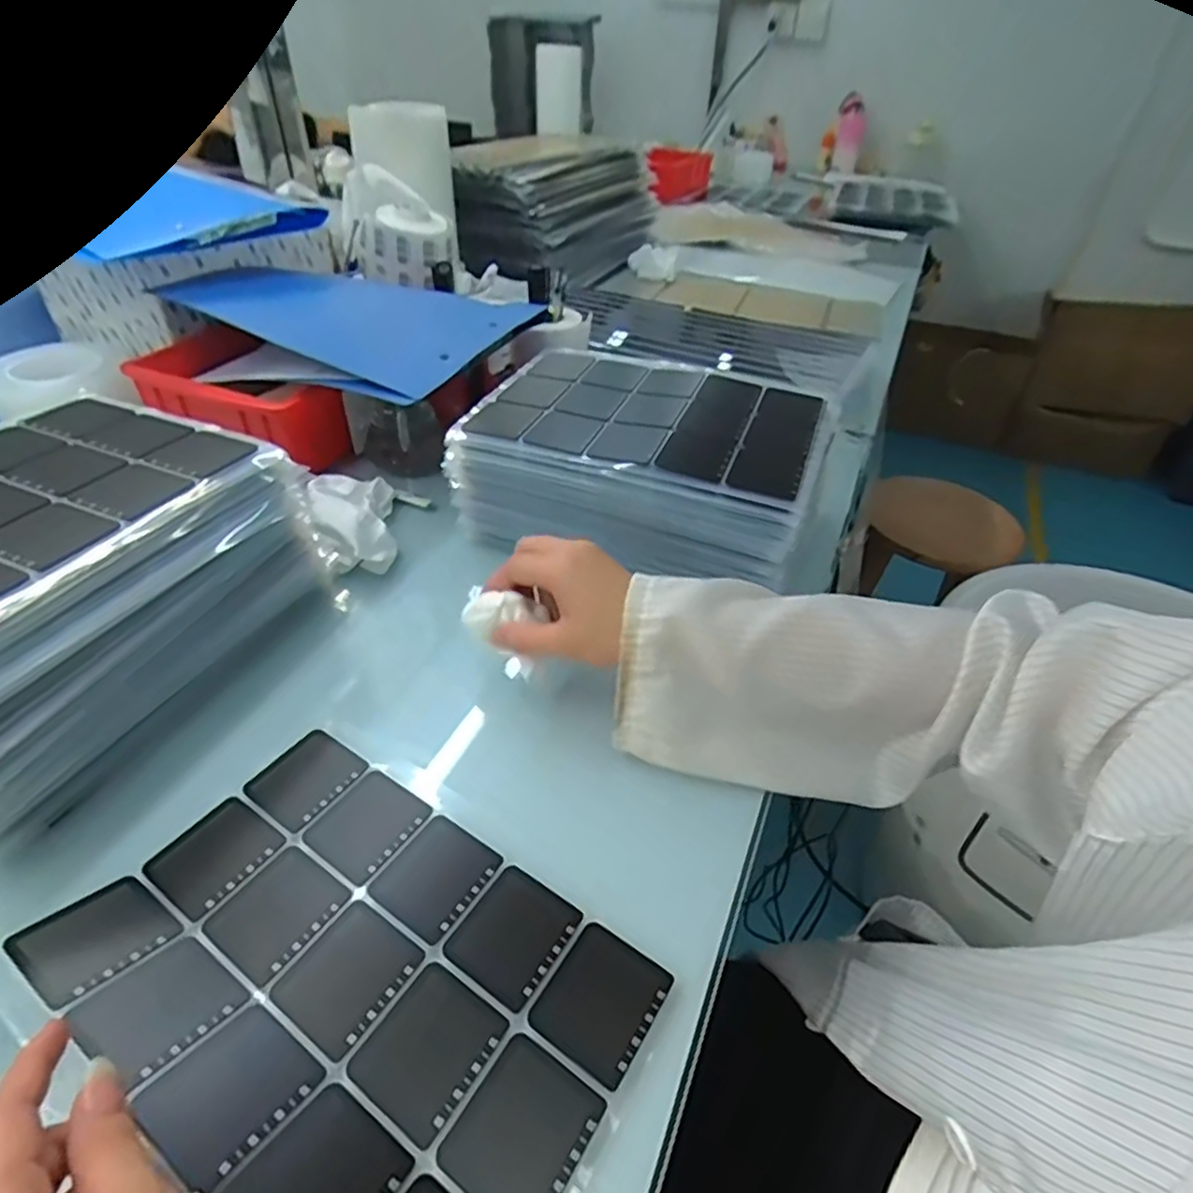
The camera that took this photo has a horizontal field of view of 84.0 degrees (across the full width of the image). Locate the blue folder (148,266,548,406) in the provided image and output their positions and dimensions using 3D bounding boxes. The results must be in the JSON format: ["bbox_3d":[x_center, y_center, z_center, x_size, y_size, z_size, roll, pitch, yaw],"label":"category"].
[{"bbox_3d":[-0.247,-0.300,0.694,0.331,0.031,0.251,22,43,18],"label":"blue folder"}]

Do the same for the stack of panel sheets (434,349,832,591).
[{"bbox_3d":[0.042,-0.116,0.574,0.282,0.096,0.205,17,42,17],"label":"stack of panel sheets"}]

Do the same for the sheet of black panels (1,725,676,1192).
[{"bbox_3d":[-0.116,0.173,0.311,0.257,0.021,0.167,24,45,24],"label":"sheet of black panels"}]

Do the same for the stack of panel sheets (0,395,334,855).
[{"bbox_3d":[-0.353,-0.006,0.427,0.220,0.115,0.283,16,42,16],"label":"stack of panel sheets"}]

